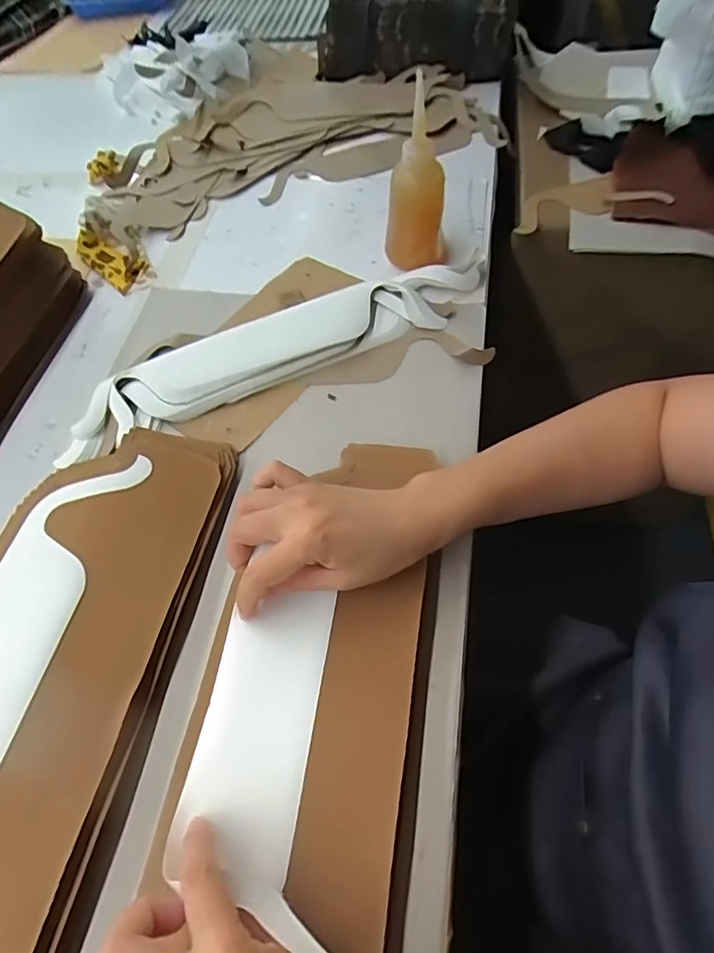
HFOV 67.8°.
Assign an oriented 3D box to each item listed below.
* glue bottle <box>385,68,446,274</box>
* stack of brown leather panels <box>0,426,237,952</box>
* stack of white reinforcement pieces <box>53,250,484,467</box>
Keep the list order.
[{"bbox_3d":[0.056,-0.273,0.495,0.059,0.167,0.053,4,59,7],"label":"glue bottle"},{"bbox_3d":[-0.210,0.147,0.344,0.147,0.046,0.428,7,59,9],"label":"stack of brown leather panels"},{"bbox_3d":[-0.074,-0.133,0.515,0.420,0.021,0.095,-22,59,-9],"label":"stack of white reinforcement pieces"}]

